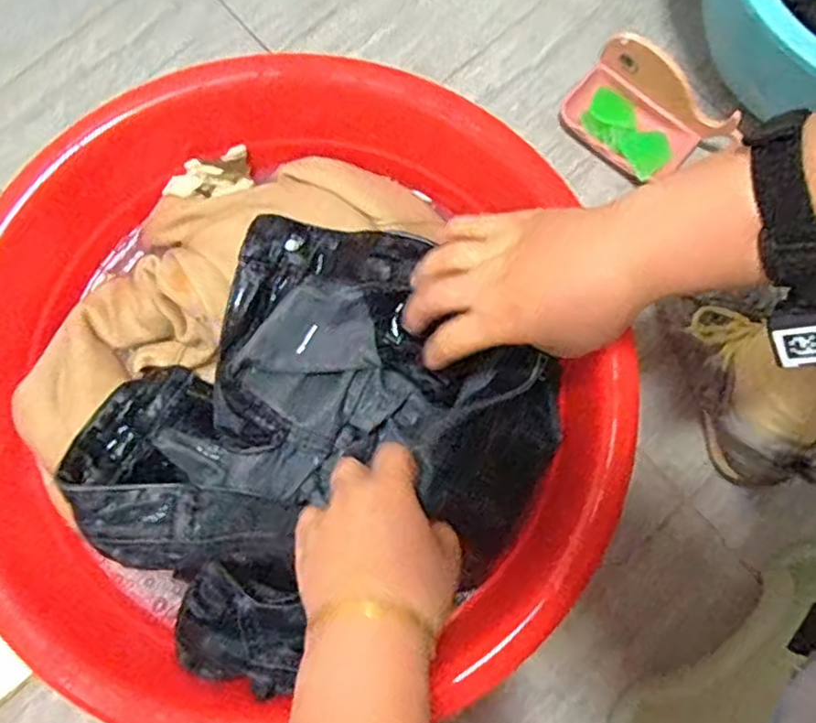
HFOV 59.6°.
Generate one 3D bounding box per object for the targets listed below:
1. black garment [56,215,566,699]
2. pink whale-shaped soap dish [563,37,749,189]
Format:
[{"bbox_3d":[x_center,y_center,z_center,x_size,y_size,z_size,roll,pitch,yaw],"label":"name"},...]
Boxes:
[{"bbox_3d":[-0.063,0.061,0.493,0.270,0.086,0.297,0,79,-1],"label":"black garment"},{"bbox_3d":[0.223,-0.228,0.675,0.148,0.070,0.082,39,81,7],"label":"pink whale-shaped soap dish"}]

